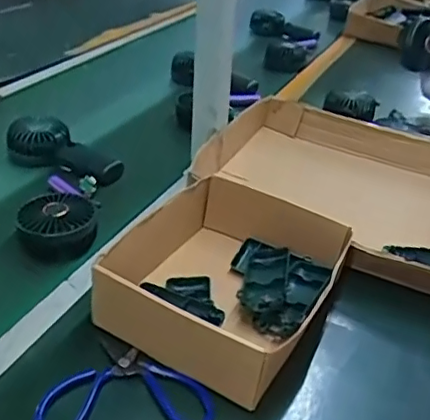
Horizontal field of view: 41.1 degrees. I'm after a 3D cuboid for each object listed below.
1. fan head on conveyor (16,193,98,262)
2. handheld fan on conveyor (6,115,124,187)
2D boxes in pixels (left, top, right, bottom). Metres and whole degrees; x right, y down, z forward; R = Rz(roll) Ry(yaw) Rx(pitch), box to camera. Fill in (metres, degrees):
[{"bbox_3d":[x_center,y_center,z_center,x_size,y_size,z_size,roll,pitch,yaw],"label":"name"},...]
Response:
[{"bbox_3d":[-0.177,0.019,0.641,0.083,0.046,0.067,-6,34,-17],"label":"fan head on conveyor"},{"bbox_3d":[-0.201,-0.075,0.802,0.175,0.071,0.066,19,35,21],"label":"handheld fan on conveyor"}]

